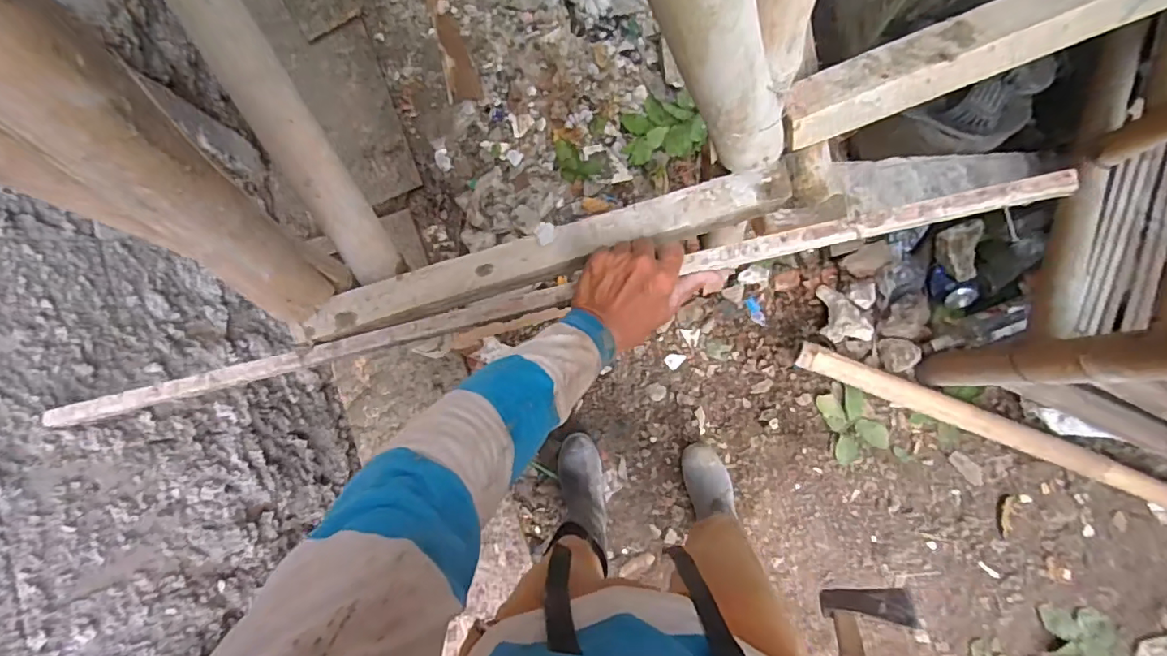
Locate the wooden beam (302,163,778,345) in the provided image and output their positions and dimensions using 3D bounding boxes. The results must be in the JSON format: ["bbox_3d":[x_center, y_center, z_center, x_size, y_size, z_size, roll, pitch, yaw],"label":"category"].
[{"bbox_3d":[-0.038,-0.073,0.567,0.509,0.022,0.047,-16,85,3],"label":"wooden beam"}]

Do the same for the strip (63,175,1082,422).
[{"bbox_3d":[-0.090,-0.015,0.550,1.065,0.027,0.025,-13,85,8],"label":"strip"}]

